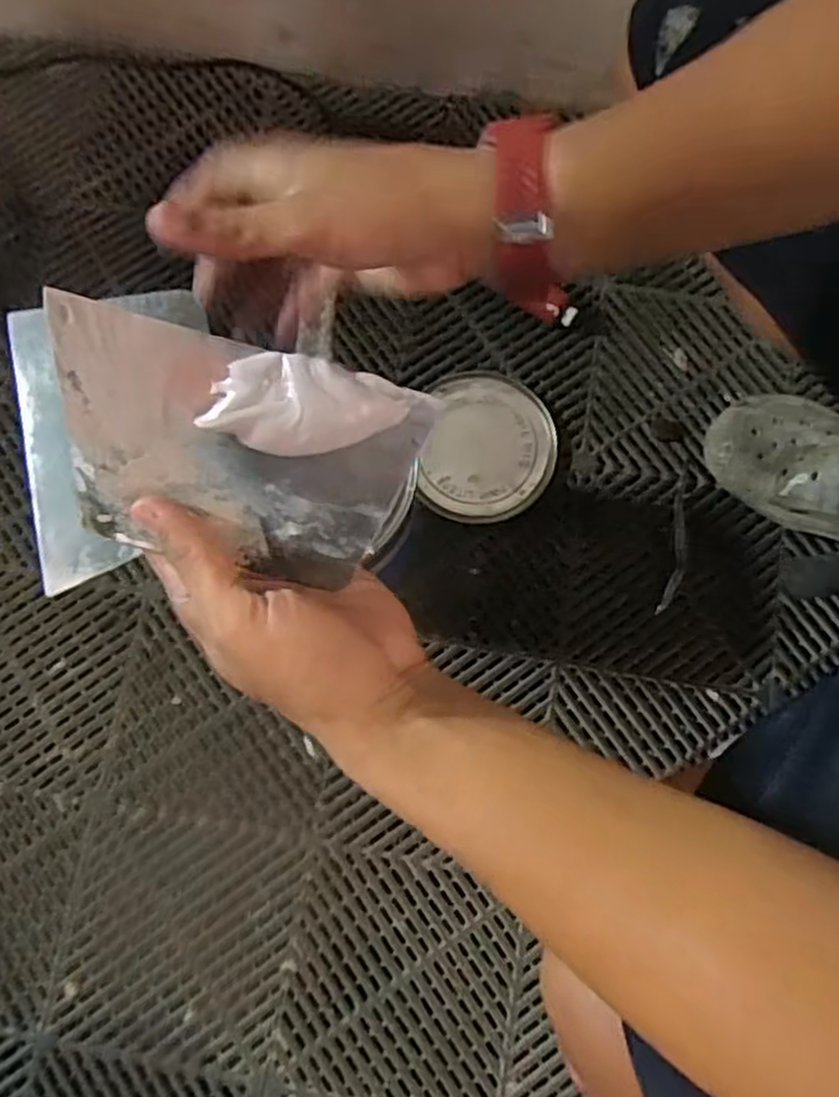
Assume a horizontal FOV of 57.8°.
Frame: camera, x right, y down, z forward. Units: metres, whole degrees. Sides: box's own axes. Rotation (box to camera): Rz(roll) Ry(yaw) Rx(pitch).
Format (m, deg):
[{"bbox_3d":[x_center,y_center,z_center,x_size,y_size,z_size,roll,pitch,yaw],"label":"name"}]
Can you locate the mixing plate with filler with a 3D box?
[{"bbox_3d":[-0.074,-0.034,0.302,0.138,0.013,0.098,13,122,-7],"label":"mixing plate with filler"}]

